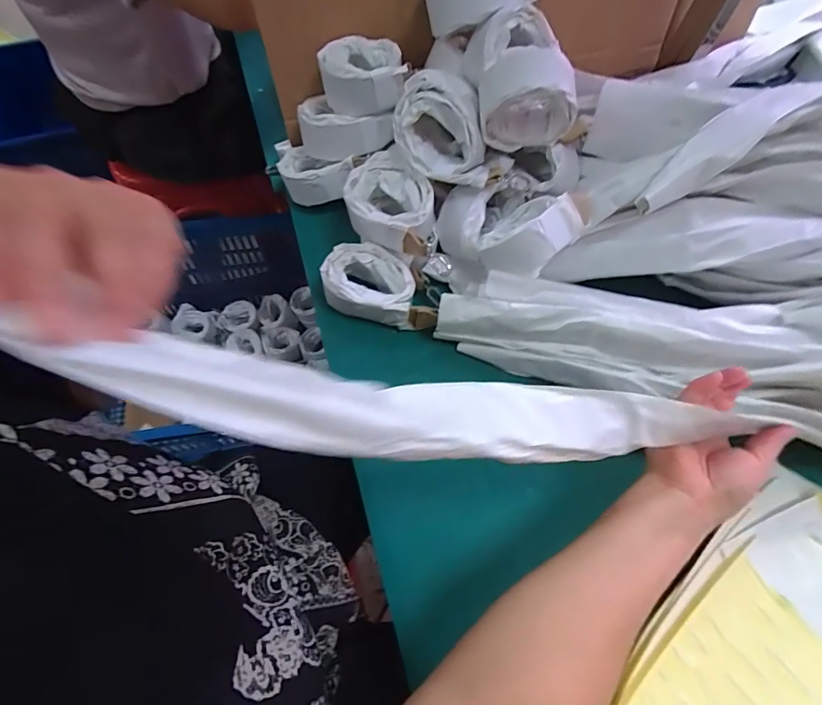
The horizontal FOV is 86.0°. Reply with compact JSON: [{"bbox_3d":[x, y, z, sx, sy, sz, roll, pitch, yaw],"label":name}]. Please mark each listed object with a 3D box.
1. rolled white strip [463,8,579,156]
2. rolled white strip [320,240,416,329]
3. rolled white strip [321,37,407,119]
[{"bbox_3d":[0.118,-0.290,0.474,0.101,0.080,0.124,-3,65,-5],"label":"rolled white strip"},{"bbox_3d":[-0.045,-0.078,0.508,0.104,0.048,0.077,16,65,4],"label":"rolled white strip"},{"bbox_3d":[-0.058,-0.326,0.516,0.094,0.050,0.087,-3,65,-5],"label":"rolled white strip"}]

